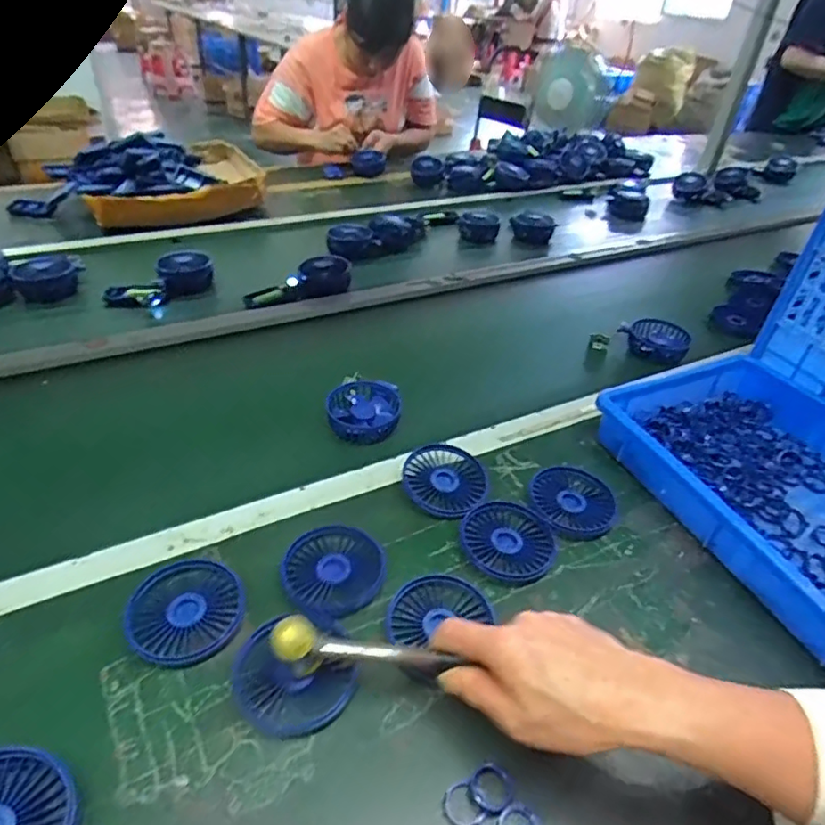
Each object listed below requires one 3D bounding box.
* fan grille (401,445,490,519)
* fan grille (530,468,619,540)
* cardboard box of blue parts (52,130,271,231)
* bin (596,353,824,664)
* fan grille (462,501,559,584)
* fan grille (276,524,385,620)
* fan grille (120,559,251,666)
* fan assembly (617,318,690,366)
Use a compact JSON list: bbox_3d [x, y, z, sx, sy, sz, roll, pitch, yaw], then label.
[{"bbox_3d":[0.031,0.070,0.579,0.087,0.021,0.085,3,38,-2],"label":"fan grille"},{"bbox_3d":[0.163,0.088,0.569,0.084,0.010,0.083,3,38,-2],"label":"fan grille"},{"bbox_3d":[-0.533,-0.489,1.182,0.402,0.125,0.229,-13,41,-22],"label":"cardboard box of blue parts"},{"bbox_3d":[0.382,0.085,0.555,0.245,0.067,0.359,-15,42,-23],"label":"bin"},{"bbox_3d":[0.088,0.121,0.525,0.085,0.014,0.086,3,38,-2],"label":"fan grille"},{"bbox_3d":[-0.067,0.136,0.486,0.084,0.021,0.078,3,38,-2],"label":"fan grille"},{"bbox_3d":[-0.179,0.158,0.448,0.082,0.020,0.086,3,38,-2],"label":"fan grille"},{"bbox_3d":[0.368,-0.109,0.861,0.098,0.037,0.080,19,40,18],"label":"fan assembly"}]

